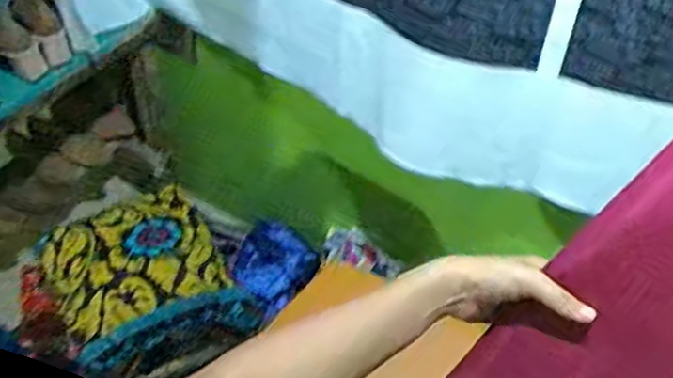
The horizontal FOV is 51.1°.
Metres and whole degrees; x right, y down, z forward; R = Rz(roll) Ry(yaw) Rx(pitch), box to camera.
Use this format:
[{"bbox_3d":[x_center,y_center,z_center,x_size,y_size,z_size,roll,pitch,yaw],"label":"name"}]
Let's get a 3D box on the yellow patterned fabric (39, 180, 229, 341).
[{"bbox_3d":[-0.330,0.114,1.139,0.255,0.079,0.244,-22,53,-20],"label":"yellow patterned fabric"}]

